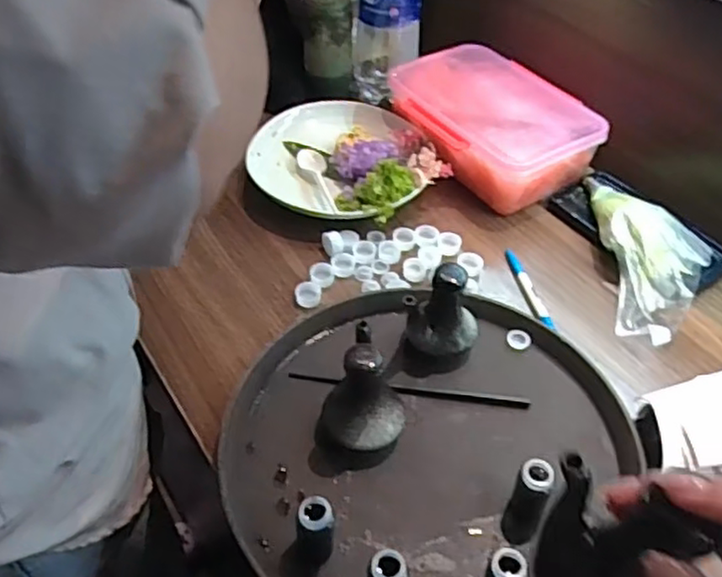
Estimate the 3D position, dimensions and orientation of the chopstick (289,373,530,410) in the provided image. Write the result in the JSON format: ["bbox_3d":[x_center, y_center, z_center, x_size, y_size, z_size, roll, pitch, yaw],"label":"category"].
[{"bbox_3d":[0.045,0.094,0.624,0.221,0.007,0.010,6,47,4],"label":"chopstick"}]

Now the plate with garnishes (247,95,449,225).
[{"bbox_3d":[-0.025,-0.153,0.813,0.214,0.053,0.227,1,46,-1],"label":"plate with garnishes"}]

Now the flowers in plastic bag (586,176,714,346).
[{"bbox_3d":[0.302,-0.047,0.716,0.080,0.066,0.237,3,46,0],"label":"flowers in plastic bag"}]

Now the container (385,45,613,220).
[{"bbox_3d":[0.150,-0.210,0.851,0.179,0.087,0.262,-23,51,-22],"label":"container"}]

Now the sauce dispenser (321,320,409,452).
[{"bbox_3d":[0.001,0.088,0.549,0.068,0.108,0.062,1,46,-1],"label":"sauce dispenser"}]

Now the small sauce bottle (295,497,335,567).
[{"bbox_3d":[-0.034,0.179,0.495,0.028,0.055,0.026,-3,47,-6],"label":"small sauce bottle"}]

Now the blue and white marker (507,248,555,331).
[{"bbox_3d":[0.177,-0.001,0.710,0.015,0.007,0.119,-8,47,-8],"label":"blue and white marker"}]

